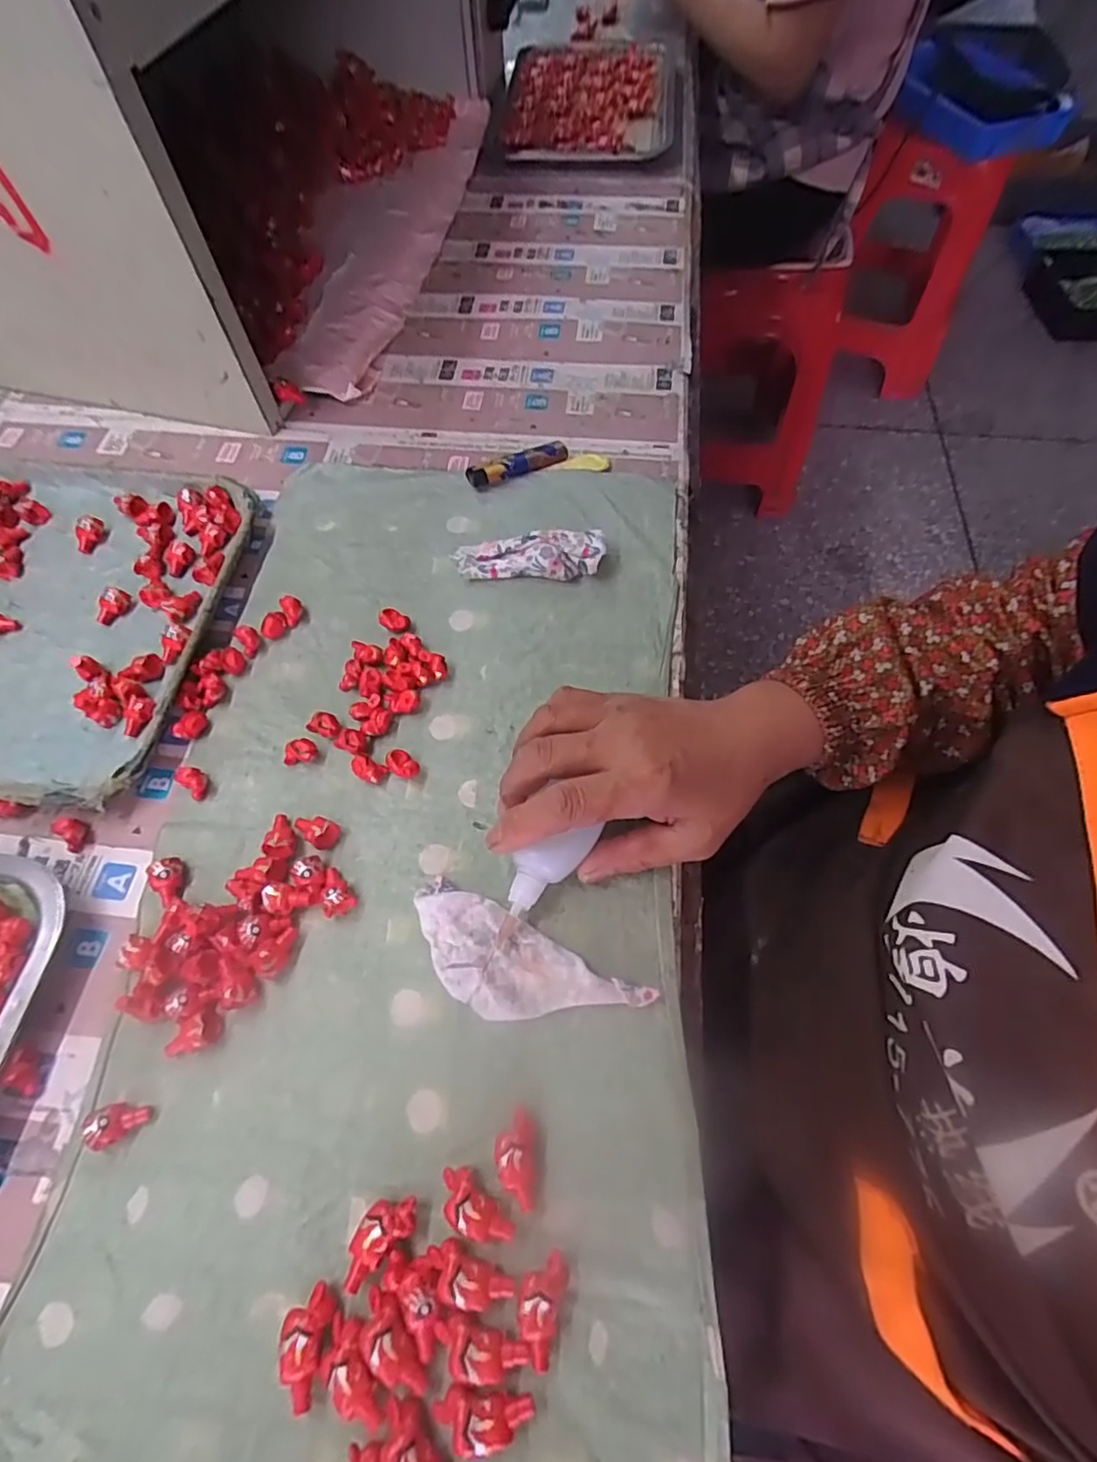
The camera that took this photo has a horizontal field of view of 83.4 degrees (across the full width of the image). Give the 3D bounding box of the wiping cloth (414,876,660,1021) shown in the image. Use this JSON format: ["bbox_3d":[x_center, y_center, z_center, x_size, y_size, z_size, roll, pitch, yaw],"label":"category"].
[{"bbox_3d":[-0.015,0.123,0.317,0.128,0.013,0.049,22,65,11],"label":"wiping cloth"}]

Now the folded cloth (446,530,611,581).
[{"bbox_3d":[-0.015,-0.124,0.435,0.104,0.023,0.028,1,63,1],"label":"folded cloth"}]

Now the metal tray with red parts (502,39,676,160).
[{"bbox_3d":[0.047,-0.771,0.749,0.208,0.044,0.288,5,63,2],"label":"metal tray with red parts"}]

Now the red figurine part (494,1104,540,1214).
[{"bbox_3d":[-0.014,0.194,0.280,0.019,0.013,0.037,-3,63,-2],"label":"red figurine part"}]

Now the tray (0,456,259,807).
[{"bbox_3d":[-0.387,-0.085,0.417,0.324,0.025,0.254,6,63,3],"label":"tray"}]

